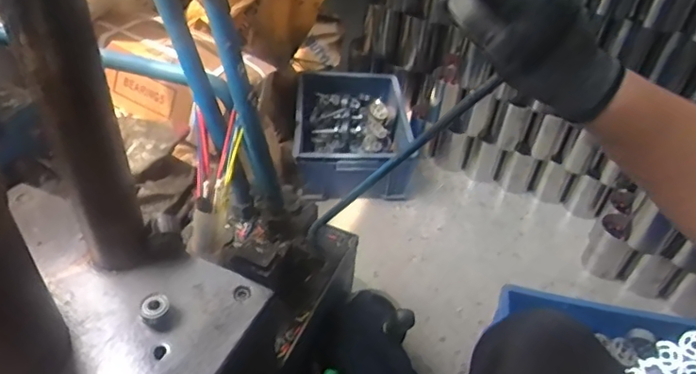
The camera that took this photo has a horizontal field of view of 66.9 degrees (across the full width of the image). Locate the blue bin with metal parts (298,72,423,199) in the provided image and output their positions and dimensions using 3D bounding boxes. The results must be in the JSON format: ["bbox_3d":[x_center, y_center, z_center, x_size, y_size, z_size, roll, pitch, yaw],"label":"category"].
[{"bbox_3d":[0.017,-0.159,1.447,0.313,0.184,0.400,2,42,-4],"label":"blue bin with metal parts"}]

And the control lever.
[{"bbox_3d":[0.042,-0.019,0.605,0.012,0.363,0.019,46,48,-3],"label":"control lever"}]

